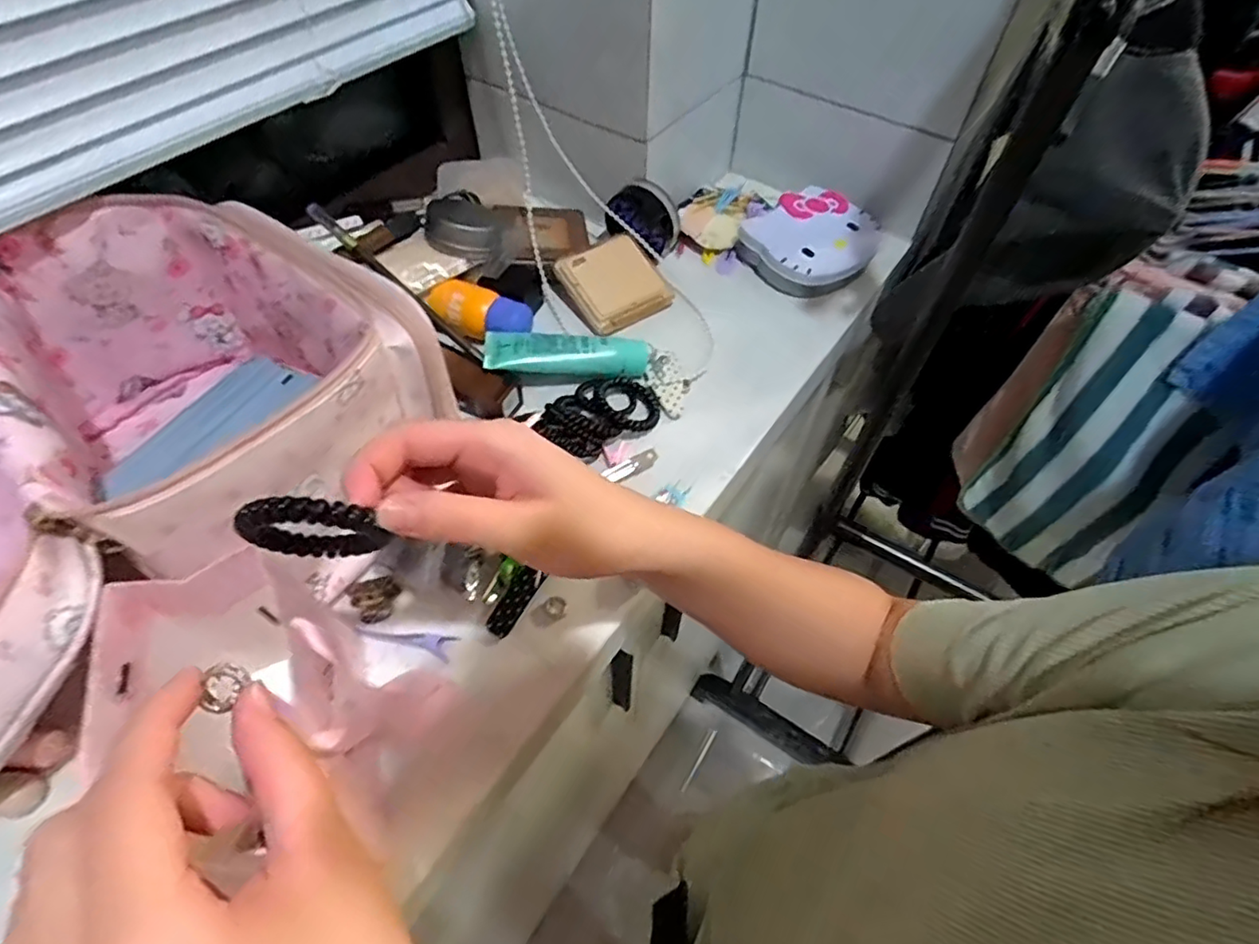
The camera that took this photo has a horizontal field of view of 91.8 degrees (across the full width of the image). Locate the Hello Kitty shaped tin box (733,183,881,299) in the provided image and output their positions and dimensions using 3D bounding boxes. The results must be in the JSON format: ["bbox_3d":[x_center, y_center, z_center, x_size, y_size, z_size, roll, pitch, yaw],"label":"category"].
[{"bbox_3d":[0.166,-0.210,0.550,0.102,0.030,0.118,39,63,23],"label":"Hello Kitty shaped tin box"}]

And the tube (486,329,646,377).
[{"bbox_3d":[-0.046,-0.087,0.458,0.121,0.024,0.044,1,55,-1],"label":"tube"}]

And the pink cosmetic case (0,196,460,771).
[{"bbox_3d":[-0.294,-0.005,0.337,0.251,0.135,0.315,30,59,18],"label":"pink cosmetic case"}]

